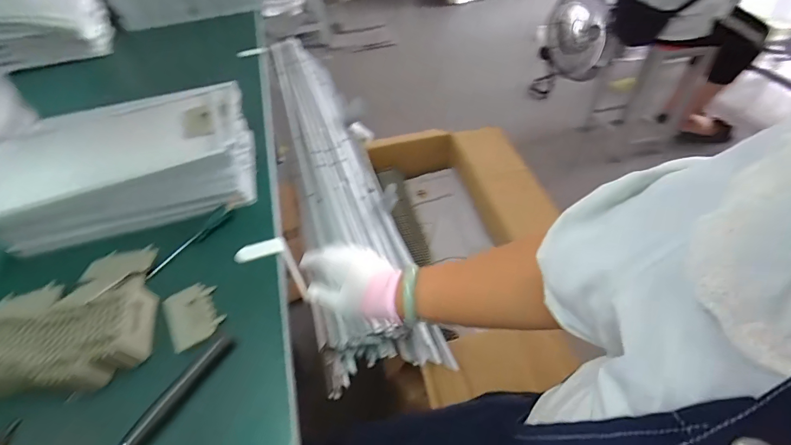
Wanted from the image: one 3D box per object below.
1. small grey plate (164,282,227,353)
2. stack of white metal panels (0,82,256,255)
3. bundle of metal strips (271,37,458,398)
[{"bbox_3d":[-0.246,0.113,0.469,0.058,0.012,0.083,-27,50,-19],"label":"small grey plate"},{"bbox_3d":[-0.426,-0.099,0.620,0.356,0.098,0.238,-15,47,-8],"label":"stack of white metal panels"},{"bbox_3d":[-0.151,-0.143,0.903,0.194,0.117,1.017,-15,50,-9],"label":"bundle of metal strips"}]

